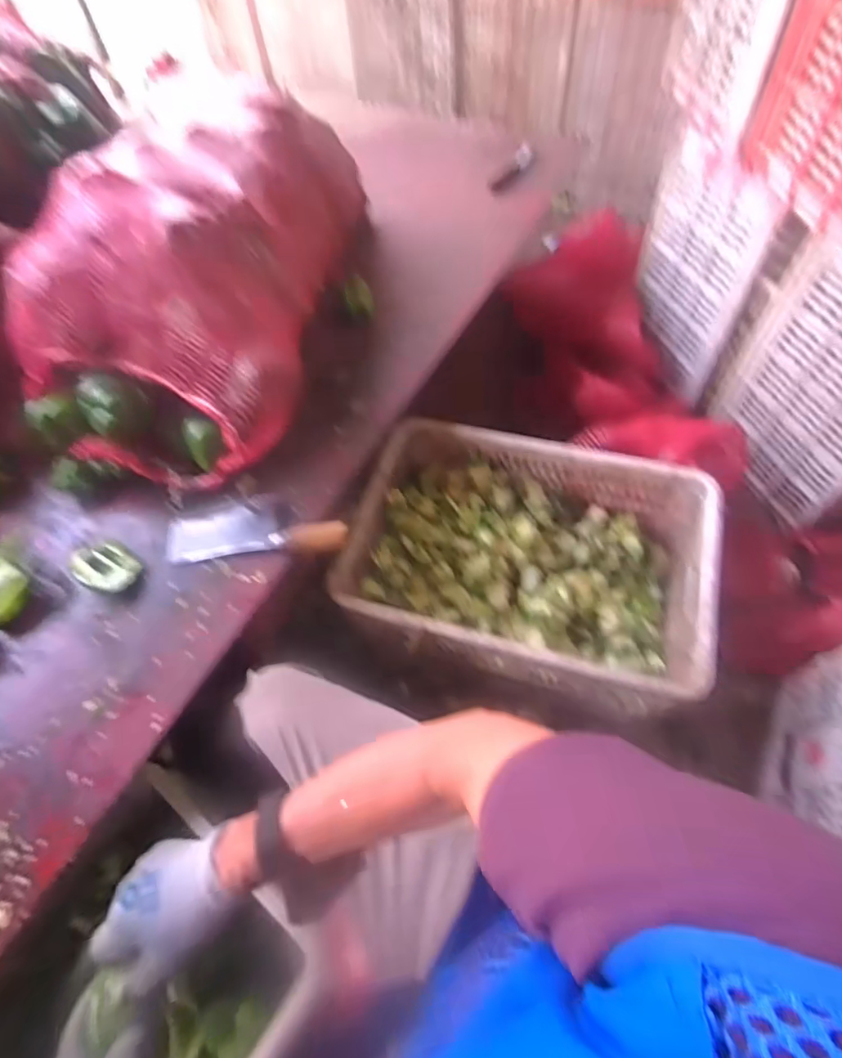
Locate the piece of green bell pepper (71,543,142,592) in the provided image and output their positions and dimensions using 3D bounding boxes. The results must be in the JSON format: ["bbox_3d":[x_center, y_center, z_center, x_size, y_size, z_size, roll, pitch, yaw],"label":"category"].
[{"bbox_3d":[-0.427,0.053,0.736,0.090,0.031,0.068,30,66,20],"label":"piece of green bell pepper"}]

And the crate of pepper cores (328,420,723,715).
[{"bbox_3d":[0.169,0.055,0.890,0.517,0.198,0.367,13,61,11],"label":"crate of pepper cores"}]

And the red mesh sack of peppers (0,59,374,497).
[{"bbox_3d":[-0.309,-0.410,0.843,0.392,0.272,0.666,13,61,11],"label":"red mesh sack of peppers"}]

